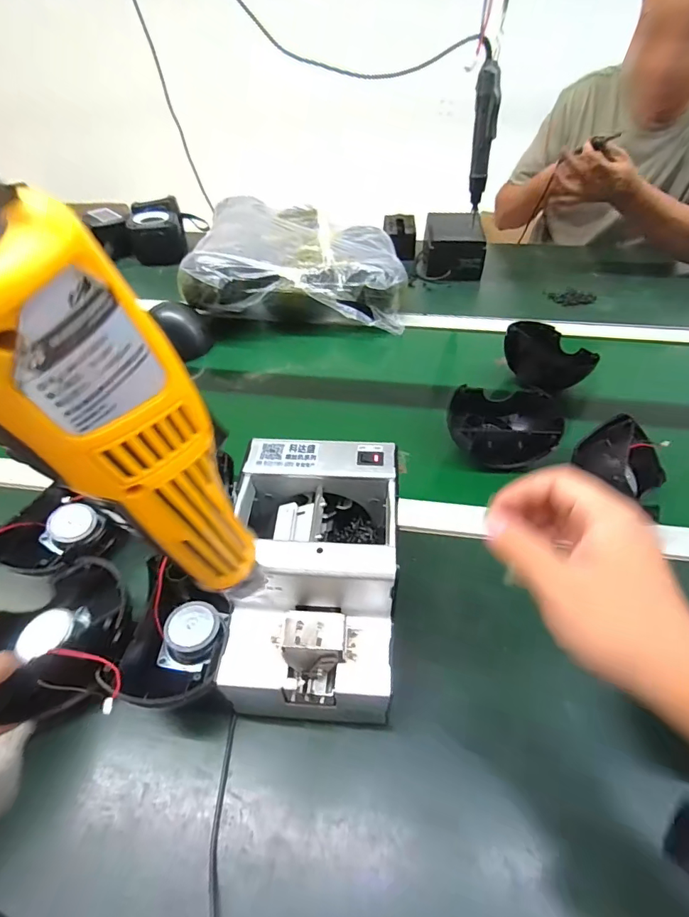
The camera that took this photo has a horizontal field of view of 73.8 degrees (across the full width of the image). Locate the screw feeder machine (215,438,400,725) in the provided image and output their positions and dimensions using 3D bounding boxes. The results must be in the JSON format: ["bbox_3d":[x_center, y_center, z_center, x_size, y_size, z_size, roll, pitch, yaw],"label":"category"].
[{"bbox_3d":[-0.022,0.103,0.380,0.126,0.159,0.176,3,45,3],"label":"screw feeder machine"}]

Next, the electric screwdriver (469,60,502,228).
[{"bbox_3d":[0.239,-0.543,0.797,0.029,0.219,0.042,-13,46,-13],"label":"electric screwdriver"}]

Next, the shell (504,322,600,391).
[{"bbox_3d":[0.294,-0.146,0.665,0.076,0.058,0.114,-19,48,-18],"label":"shell"}]

